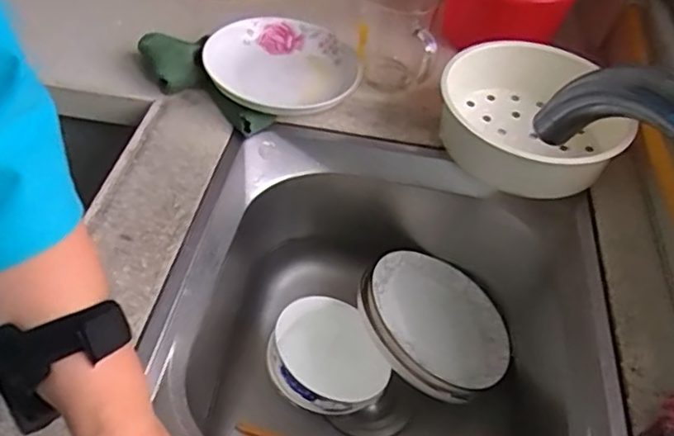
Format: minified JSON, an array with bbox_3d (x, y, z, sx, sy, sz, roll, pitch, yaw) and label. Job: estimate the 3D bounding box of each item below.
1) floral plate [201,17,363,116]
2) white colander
[{"bbox_3d":[-0.063,-0.164,0.694,0.168,0.043,0.169,3,48,-3],"label":"floral plate"},{"bbox_3d":[0.198,-0.101,0.639,0.184,0.074,0.176,3,48,-3],"label":"white colander"}]

